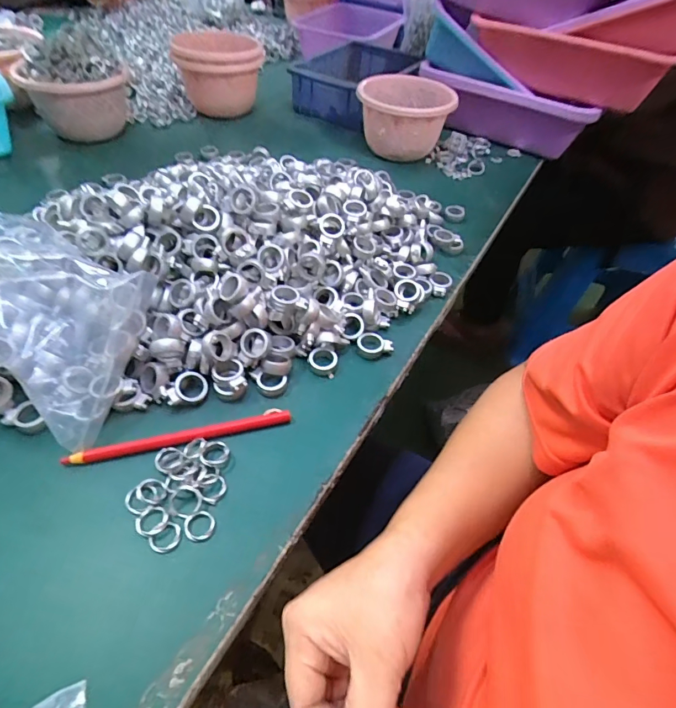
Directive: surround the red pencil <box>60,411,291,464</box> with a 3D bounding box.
[{"bbox_3d":[-0.120,0.065,0.337,0.165,0.007,0.011,-11,51,-14],"label":"red pencil"}]

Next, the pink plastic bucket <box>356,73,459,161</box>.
[{"bbox_3d":[0.097,-0.339,0.637,0.129,0.098,0.129,3,49,-3],"label":"pink plastic bucket"}]

